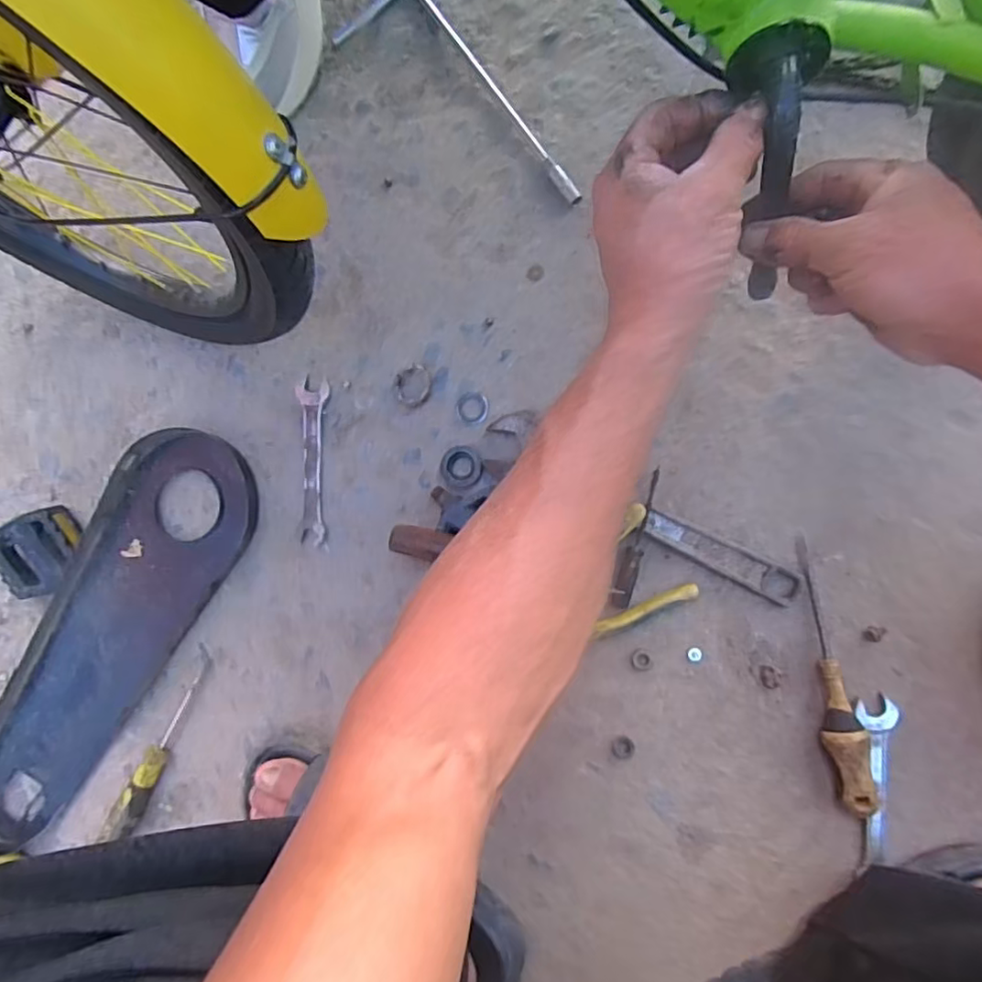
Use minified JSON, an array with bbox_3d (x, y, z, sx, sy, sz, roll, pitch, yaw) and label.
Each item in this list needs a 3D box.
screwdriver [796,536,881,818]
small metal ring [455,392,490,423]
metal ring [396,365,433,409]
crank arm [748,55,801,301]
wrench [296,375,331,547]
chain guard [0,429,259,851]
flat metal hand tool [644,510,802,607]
[{"bbox_3d":[0.273,0.145,0.484,0.028,0.034,0.209,-8,86,7],"label":"screwdriver"},{"bbox_3d":[-0.017,-0.077,0.556,0.030,0.004,0.029,-1,87,8],"label":"small metal ring"},{"bbox_3d":[-0.072,-0.098,0.558,0.037,0.009,0.038,0,87,8],"label":"metal ring"},{"bbox_3d":[0.155,-0.161,0.337,0.019,0.142,0.028,-27,61,5],"label":"crank arm"},{"bbox_3d":[-0.169,-0.029,0.575,0.030,0.004,0.157,-2,86,8],"label":"wrench"},{"bbox_3d":[-0.377,0.142,0.585,0.145,0.033,0.438,30,91,8],"label":"chain guard"},{"bbox_3d":[0.195,0.058,0.516,0.136,0.010,0.028,25,90,8],"label":"flat metal hand tool"}]

